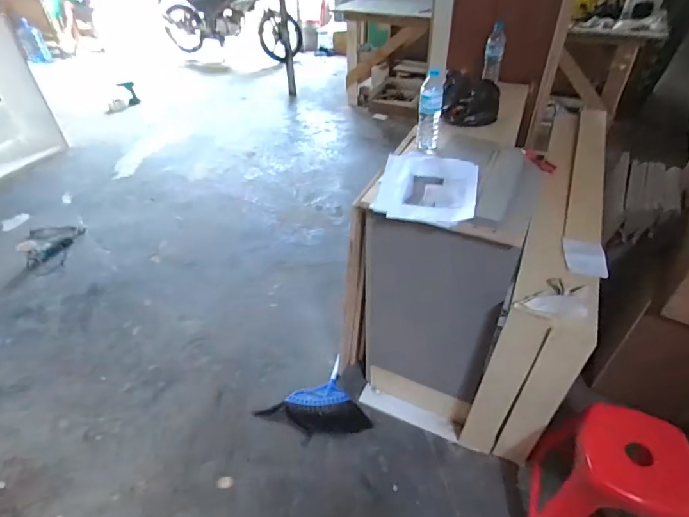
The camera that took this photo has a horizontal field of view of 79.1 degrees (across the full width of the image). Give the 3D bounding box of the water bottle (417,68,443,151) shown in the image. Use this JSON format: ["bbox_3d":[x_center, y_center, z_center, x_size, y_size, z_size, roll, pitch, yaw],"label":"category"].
[{"bbox_3d":[0.256,-0.439,1.254,0.061,0.215,0.076,1,40,4],"label":"water bottle"}]

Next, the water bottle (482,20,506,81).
[{"bbox_3d":[0.579,-0.800,1.608,0.064,0.186,0.079,6,41,11],"label":"water bottle"}]

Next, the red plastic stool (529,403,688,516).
[{"bbox_3d":[0.735,0.647,1.155,0.341,0.457,0.310,14,45,18],"label":"red plastic stool"}]

